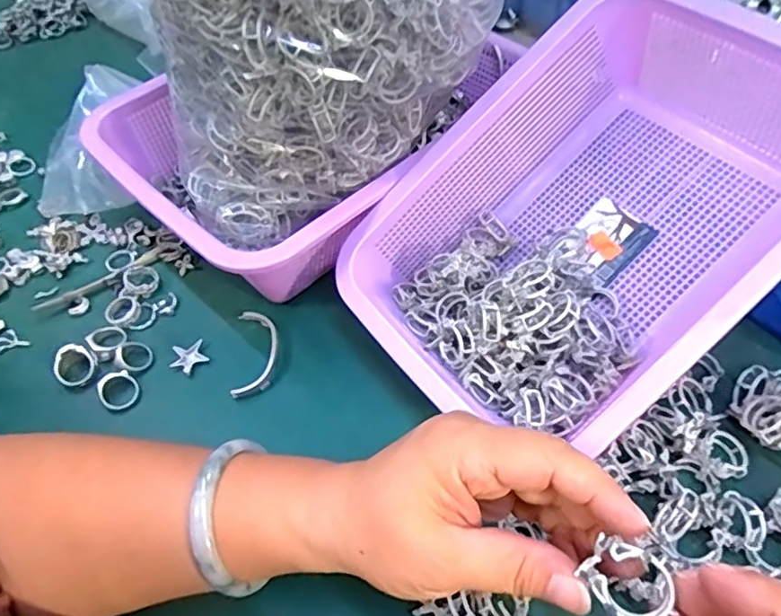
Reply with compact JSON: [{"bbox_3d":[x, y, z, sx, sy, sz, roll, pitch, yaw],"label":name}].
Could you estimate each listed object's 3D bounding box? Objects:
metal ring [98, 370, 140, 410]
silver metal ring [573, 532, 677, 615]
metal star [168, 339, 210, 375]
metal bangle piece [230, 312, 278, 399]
[{"bbox_3d":[-0.176,0.052,0.376,0.023,0.008,0.026,-37,60,-22],"label":"metal ring"},{"bbox_3d":[0.082,0.094,0.201,0.024,0.006,0.028,-42,65,8],"label":"silver metal ring"},{"bbox_3d":[-0.135,0.034,0.392,0.023,0.007,0.021,-20,55,-11],"label":"metal star"},{"bbox_3d":[-0.089,0.029,0.388,0.026,0.009,0.064,-3,54,2],"label":"metal bangle piece"}]

